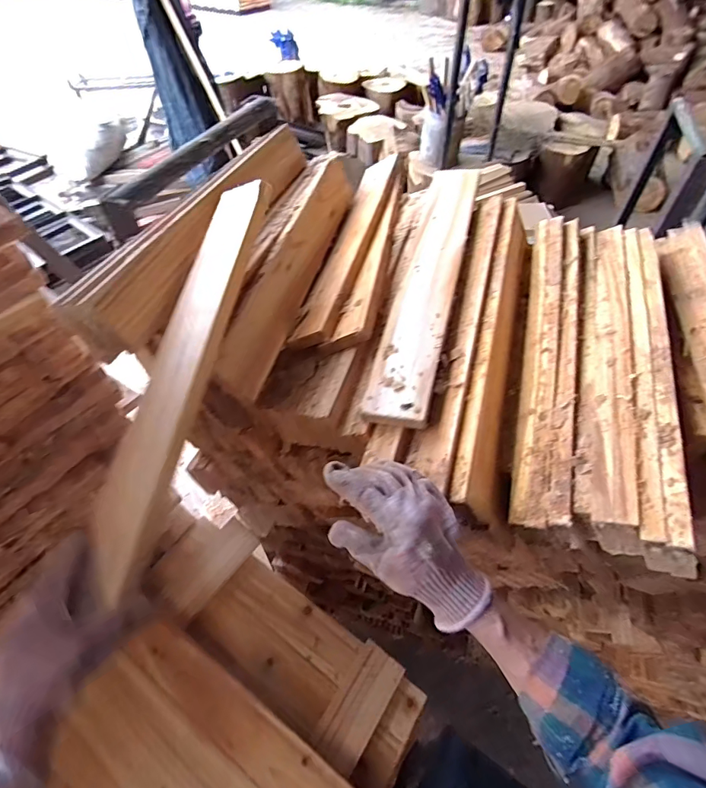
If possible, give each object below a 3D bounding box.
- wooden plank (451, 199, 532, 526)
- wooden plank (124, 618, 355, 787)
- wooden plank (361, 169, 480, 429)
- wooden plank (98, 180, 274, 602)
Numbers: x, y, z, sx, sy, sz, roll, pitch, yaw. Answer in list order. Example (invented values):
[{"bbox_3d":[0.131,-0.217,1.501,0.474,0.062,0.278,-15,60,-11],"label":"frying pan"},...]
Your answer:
[{"bbox_3d":[0.196,-0.082,0.581,0.014,0.088,0.499,-12,50,42],"label":"wooden plank"},{"bbox_3d":[-0.159,0.480,0.640,0.409,0.027,0.078,28,54,21],"label":"wooden plank"},{"bbox_3d":[0.111,-0.176,0.625,0.081,0.018,0.515,6,55,17],"label":"wooden plank"},{"bbox_3d":[-0.176,-0.054,0.479,0.076,0.030,0.490,7,64,5],"label":"wooden plank"}]

